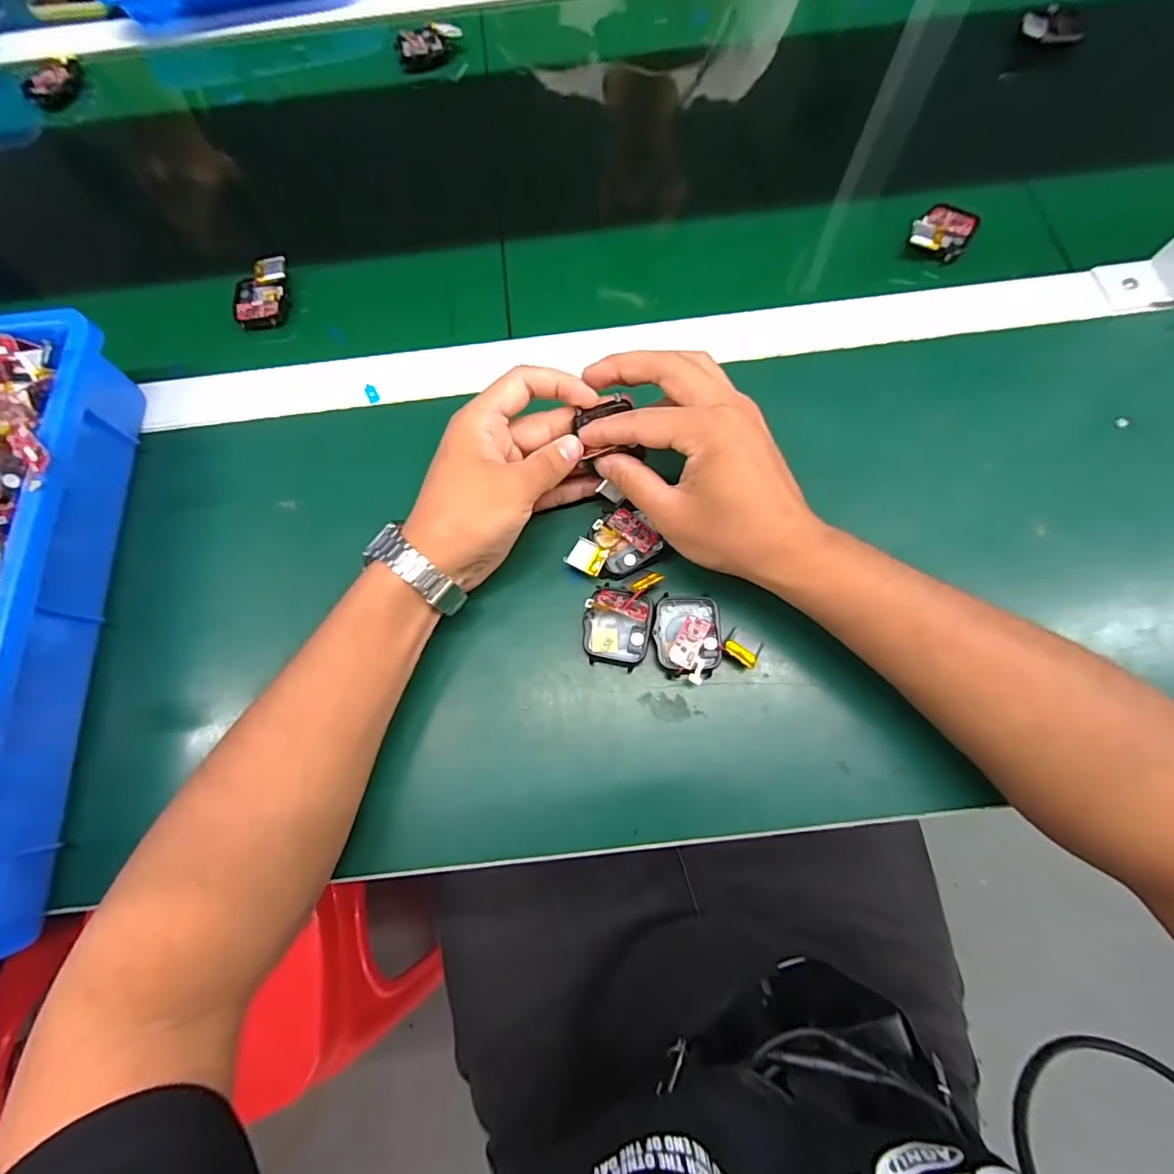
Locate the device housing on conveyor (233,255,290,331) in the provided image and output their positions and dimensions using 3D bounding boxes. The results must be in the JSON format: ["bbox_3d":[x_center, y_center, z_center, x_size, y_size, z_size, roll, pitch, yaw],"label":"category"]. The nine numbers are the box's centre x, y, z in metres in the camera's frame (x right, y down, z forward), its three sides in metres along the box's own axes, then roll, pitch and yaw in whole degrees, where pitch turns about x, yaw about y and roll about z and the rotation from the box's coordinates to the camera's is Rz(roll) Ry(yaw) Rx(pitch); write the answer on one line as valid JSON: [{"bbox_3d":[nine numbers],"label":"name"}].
[{"bbox_3d":[-0.247,-0.222,0.393,0.041,0.015,0.055,-7,74,0],"label":"device housing on conveyor"}]

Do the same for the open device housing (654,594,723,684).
[{"bbox_3d":[0.059,0.030,0.303,0.037,0.011,0.049,-5,74,1],"label":"open device housing"}]

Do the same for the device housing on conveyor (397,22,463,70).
[{"bbox_3d":[-0.144,-0.498,0.478,0.057,0.023,0.029,-13,74,-1],"label":"device housing on conveyor"}]

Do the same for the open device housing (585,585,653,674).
[{"bbox_3d":[0.018,0.022,0.305,0.039,0.018,0.046,4,74,3],"label":"open device housing"}]

